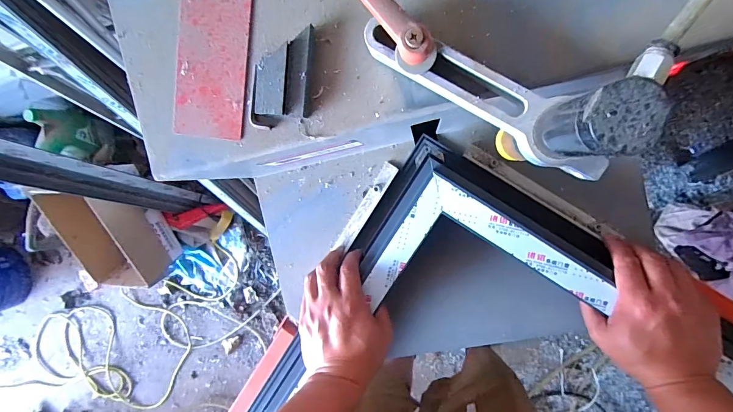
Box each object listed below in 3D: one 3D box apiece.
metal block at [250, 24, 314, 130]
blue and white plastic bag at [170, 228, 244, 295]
[{"bbox_3d":[-0.070,-0.104,0.306,0.047,0.016,0.079,9,96,7],"label":"metal block"},{"bbox_3d":[-0.576,0.232,1.394,0.333,0.048,0.220,-21,92,9],"label":"blue and white plastic bag"}]

